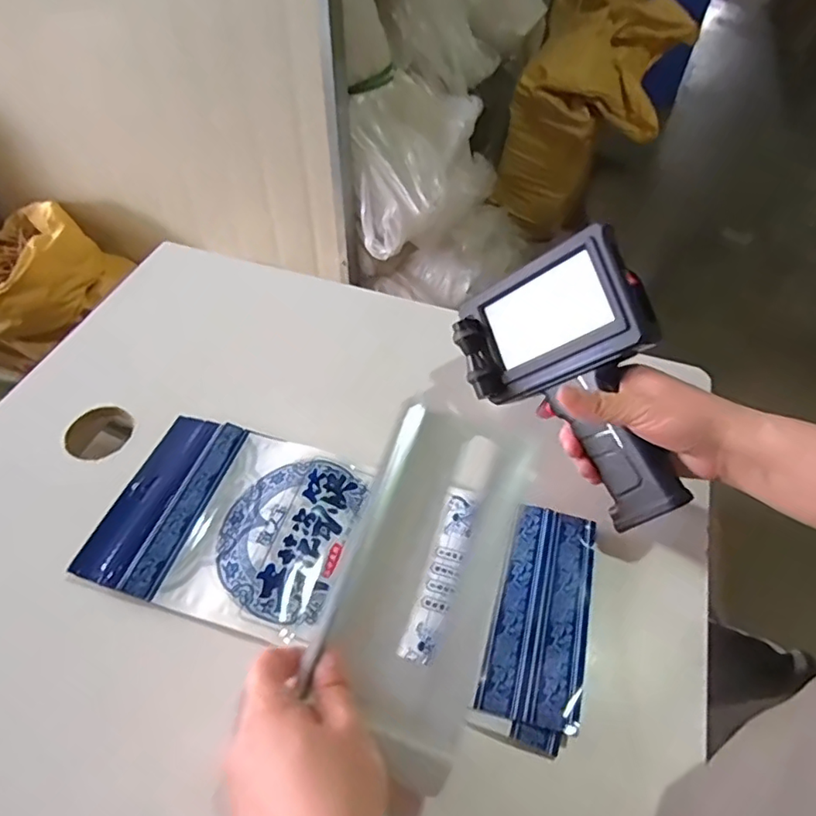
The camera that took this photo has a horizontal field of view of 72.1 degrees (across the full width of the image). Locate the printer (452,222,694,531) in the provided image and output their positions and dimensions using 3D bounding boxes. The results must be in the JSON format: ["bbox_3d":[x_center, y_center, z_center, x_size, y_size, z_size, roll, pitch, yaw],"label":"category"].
[{"bbox_3d":[0.143,-0.018,0.443,0.086,0.144,0.206,-11,71,-54],"label":"printer"}]

